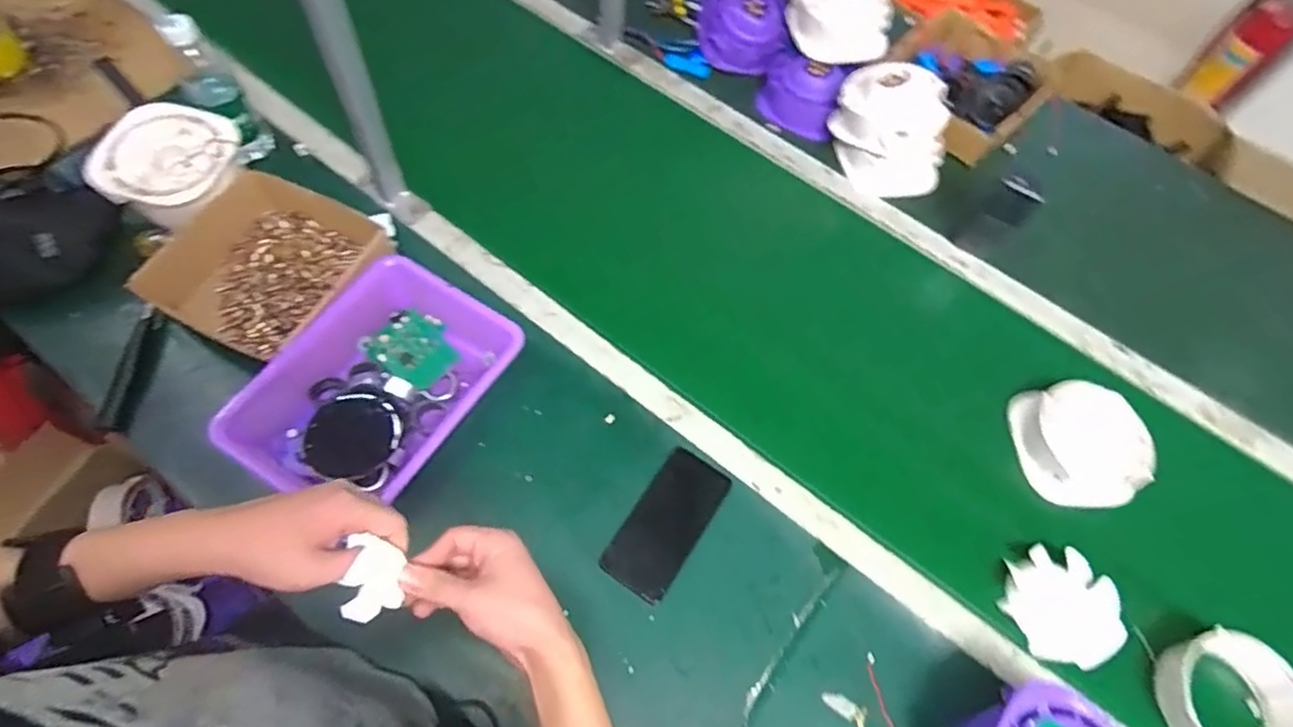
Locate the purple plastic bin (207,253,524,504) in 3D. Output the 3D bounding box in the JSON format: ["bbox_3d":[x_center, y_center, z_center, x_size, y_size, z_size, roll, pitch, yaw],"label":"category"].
[{"bbox_3d":[-0.287,0.030,0.692,0.199,0.073,0.274,31,66,11],"label":"purple plastic bin"}]

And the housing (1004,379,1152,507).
[{"bbox_3d":[0.506,0.096,0.741,0.127,0.069,0.143,1,64,-4],"label":"housing"}]

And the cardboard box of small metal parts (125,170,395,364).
[{"bbox_3d":[-0.445,-0.118,0.763,0.228,0.066,0.217,25,65,8],"label":"cardboard box of small metal parts"}]

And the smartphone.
[{"bbox_3d":[0.022,0.175,0.701,0.076,0.013,0.164,33,66,11],"label":"smartphone"}]

